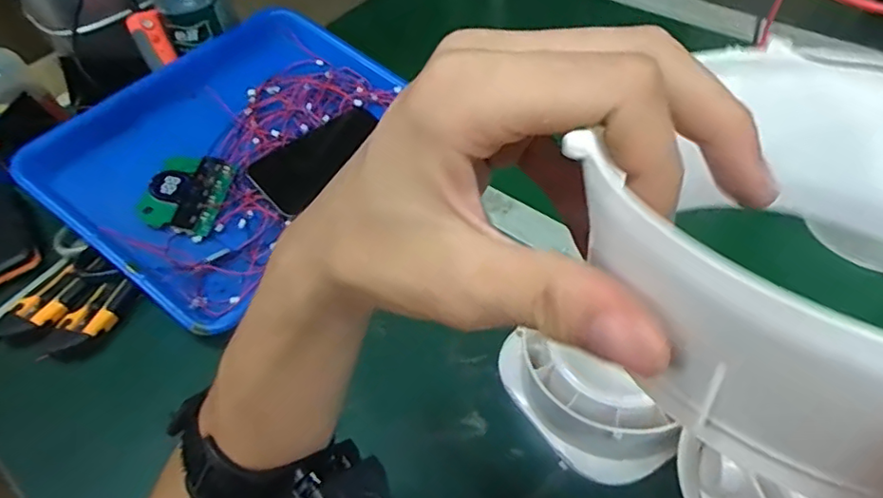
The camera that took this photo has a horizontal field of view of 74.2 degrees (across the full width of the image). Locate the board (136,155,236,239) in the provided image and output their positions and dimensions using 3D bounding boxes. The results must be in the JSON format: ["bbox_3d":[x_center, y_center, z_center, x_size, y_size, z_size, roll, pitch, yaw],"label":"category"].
[{"bbox_3d":[-0.233,-0.052,0.537,0.072,0.027,0.079,8,51,11],"label":"board"}]

